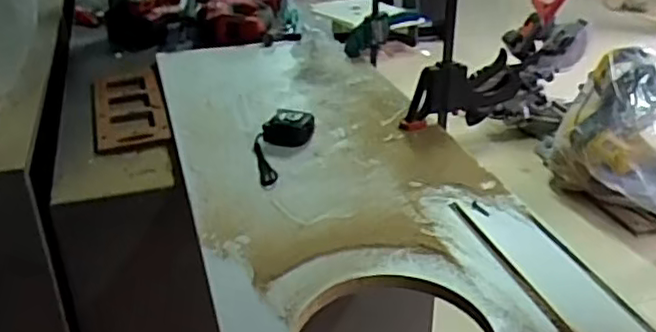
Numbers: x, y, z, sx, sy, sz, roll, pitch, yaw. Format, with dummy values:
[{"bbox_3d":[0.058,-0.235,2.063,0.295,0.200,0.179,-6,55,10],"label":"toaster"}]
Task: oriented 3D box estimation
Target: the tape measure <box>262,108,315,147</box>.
[{"bbox_3d":[-0.057,-0.054,0.949,0.076,0.036,0.058,-3,29,-4],"label":"tape measure"}]

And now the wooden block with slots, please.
[{"bbox_3d":[-0.338,-0.101,1.098,0.111,0.015,0.301,-10,30,-15],"label":"wooden block with slots"}]

